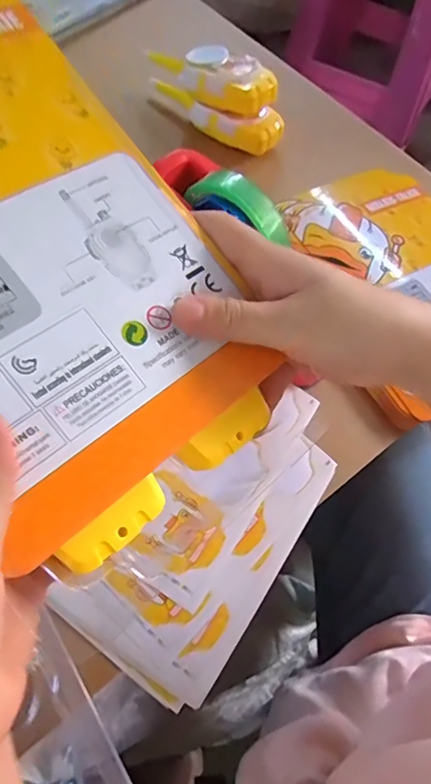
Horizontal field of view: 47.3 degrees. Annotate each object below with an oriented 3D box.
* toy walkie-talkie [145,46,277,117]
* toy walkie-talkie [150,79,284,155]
[{"bbox_3d":[-0.007,-0.339,0.521,0.158,0.034,0.050,36,67,14],"label":"toy walkie-talkie"},{"bbox_3d":[-0.005,-0.315,0.546,0.171,0.030,0.045,29,66,11],"label":"toy walkie-talkie"}]

